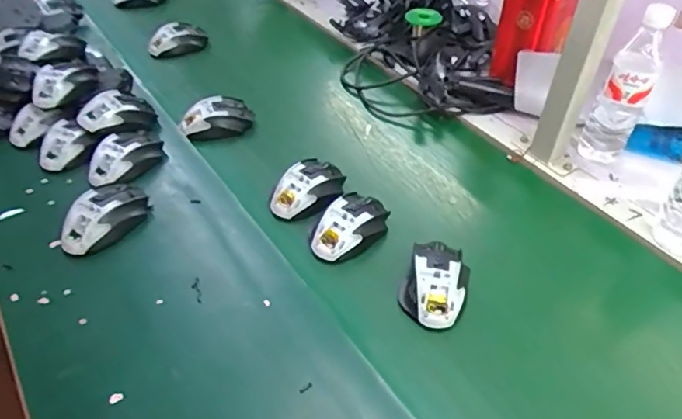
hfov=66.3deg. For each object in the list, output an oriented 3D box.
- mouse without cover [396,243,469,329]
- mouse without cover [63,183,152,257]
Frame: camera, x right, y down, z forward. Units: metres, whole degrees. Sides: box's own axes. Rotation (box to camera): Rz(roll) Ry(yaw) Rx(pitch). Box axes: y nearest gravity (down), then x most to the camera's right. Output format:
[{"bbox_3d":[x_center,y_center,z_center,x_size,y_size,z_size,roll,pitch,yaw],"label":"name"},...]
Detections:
[{"bbox_3d":[0.109,0.085,0.605,0.073,0.042,0.101,13,43,15],"label":"mouse without cover"},{"bbox_3d":[-0.299,0.009,0.658,0.063,0.041,0.110,23,47,24],"label":"mouse without cover"}]

